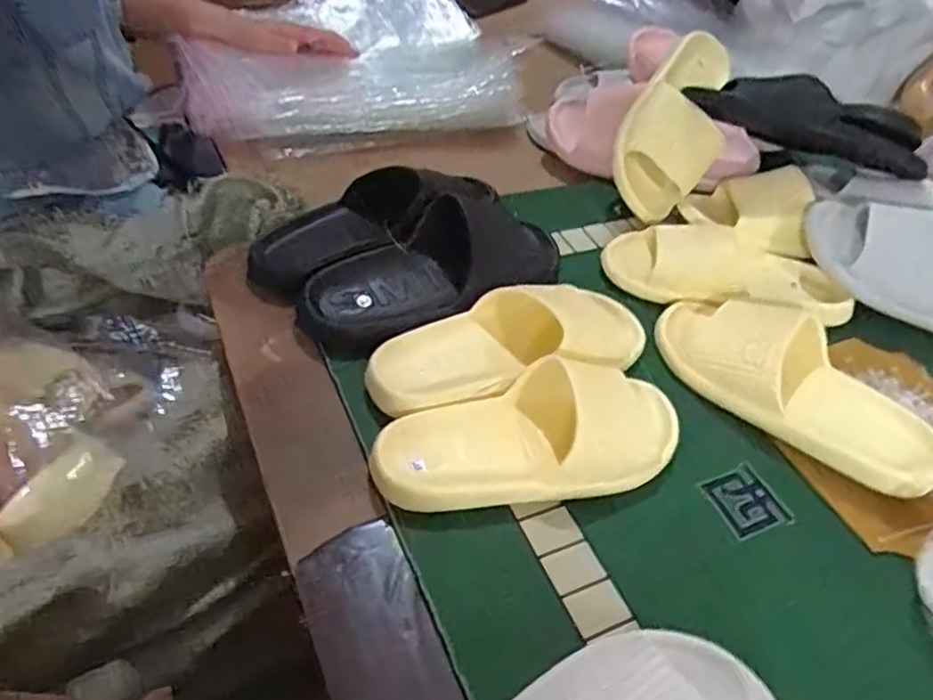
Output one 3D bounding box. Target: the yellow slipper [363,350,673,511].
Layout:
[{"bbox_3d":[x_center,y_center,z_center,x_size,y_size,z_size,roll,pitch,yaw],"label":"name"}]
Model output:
[{"bbox_3d":[0.054,0.062,0.511,0.242,0.059,0.099,-8,46,-16],"label":"yellow slipper"}]

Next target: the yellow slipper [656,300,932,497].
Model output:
[{"bbox_3d":[0.277,0.025,0.579,0.250,0.066,0.097,34,50,25],"label":"yellow slipper"}]

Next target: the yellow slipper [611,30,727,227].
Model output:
[{"bbox_3d":[0.247,-0.272,0.792,0.112,0.087,0.245,19,64,11],"label":"yellow slipper"}]

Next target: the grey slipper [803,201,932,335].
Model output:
[{"bbox_3d":[0.475,-0.072,0.684,0.257,0.067,0.090,21,46,13],"label":"grey slipper"}]

